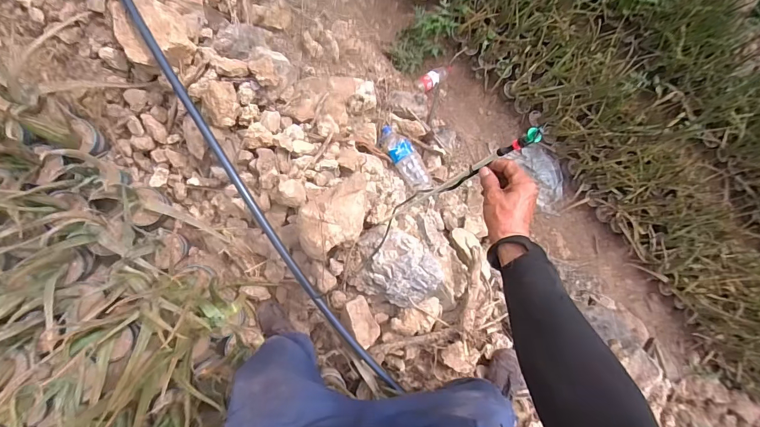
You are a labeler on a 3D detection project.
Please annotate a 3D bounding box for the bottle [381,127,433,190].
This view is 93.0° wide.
[{"bbox_3d":[0.098,-0.239,1.493,0.104,0.092,0.297,-34,81,-5],"label":"bottle"}]

